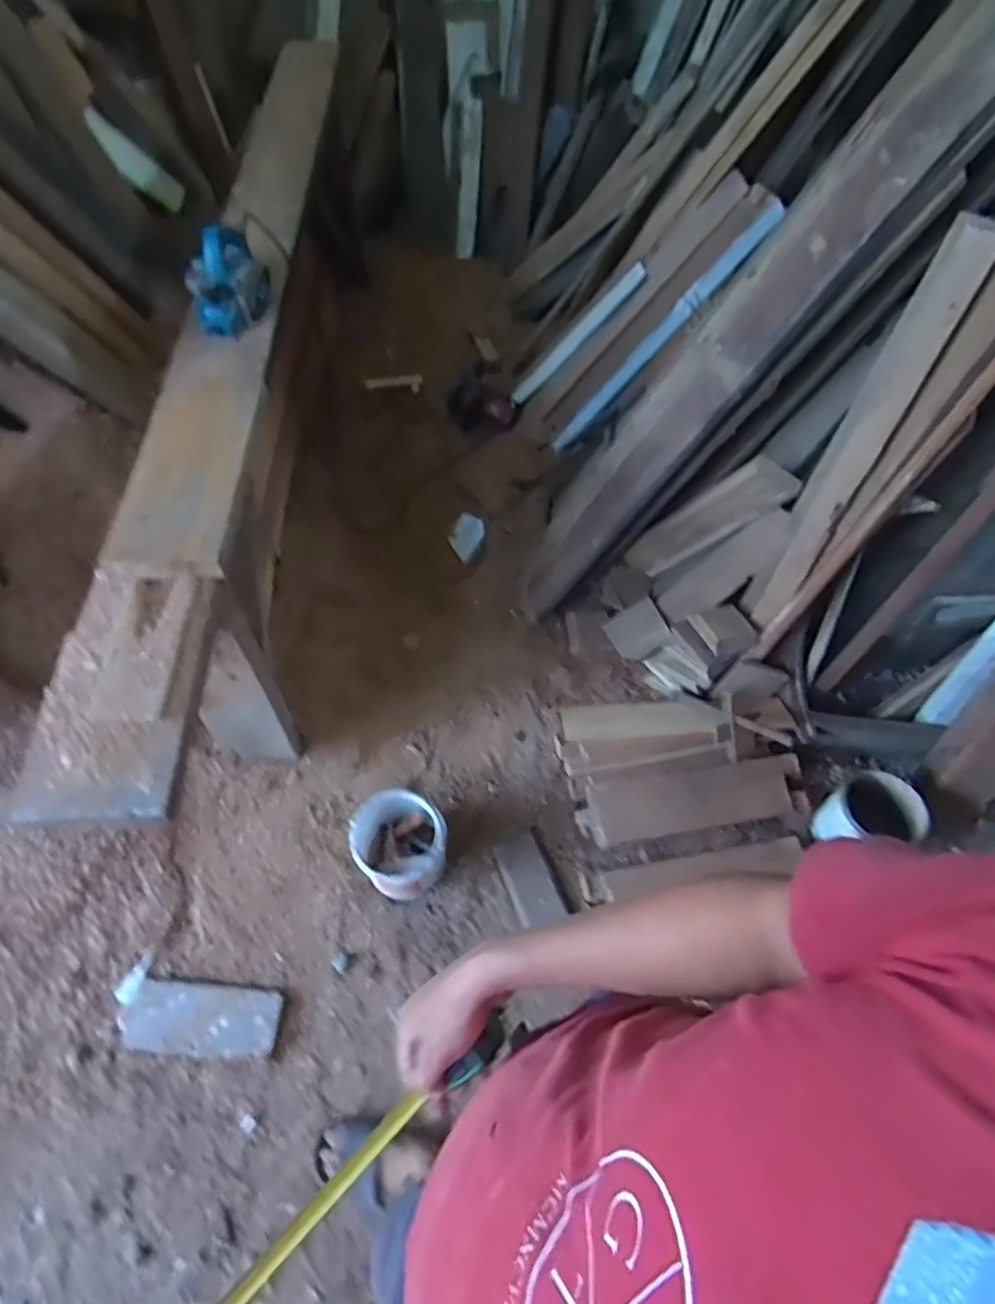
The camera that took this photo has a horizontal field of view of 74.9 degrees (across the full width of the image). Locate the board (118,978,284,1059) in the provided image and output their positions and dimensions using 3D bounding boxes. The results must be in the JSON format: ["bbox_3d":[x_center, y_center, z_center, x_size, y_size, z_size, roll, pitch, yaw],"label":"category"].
[{"bbox_3d":[-0.583,0.724,1.279,0.300,0.020,0.117,6,58,0],"label":"board"}]

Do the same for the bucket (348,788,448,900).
[{"bbox_3d":[-0.204,0.417,1.387,0.184,0.187,0.185,2,58,-3],"label":"bucket"}]

